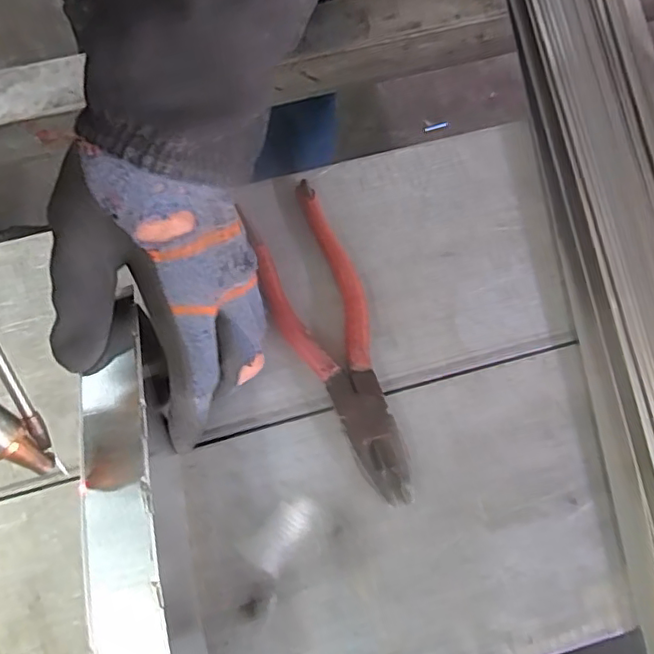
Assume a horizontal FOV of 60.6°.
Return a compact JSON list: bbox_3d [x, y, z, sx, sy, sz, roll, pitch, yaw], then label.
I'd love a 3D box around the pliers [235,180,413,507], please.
[{"bbox_3d":[0.003,0.007,0.322,0.052,0.013,0.187,-21,76,-6],"label":"pliers"}]

